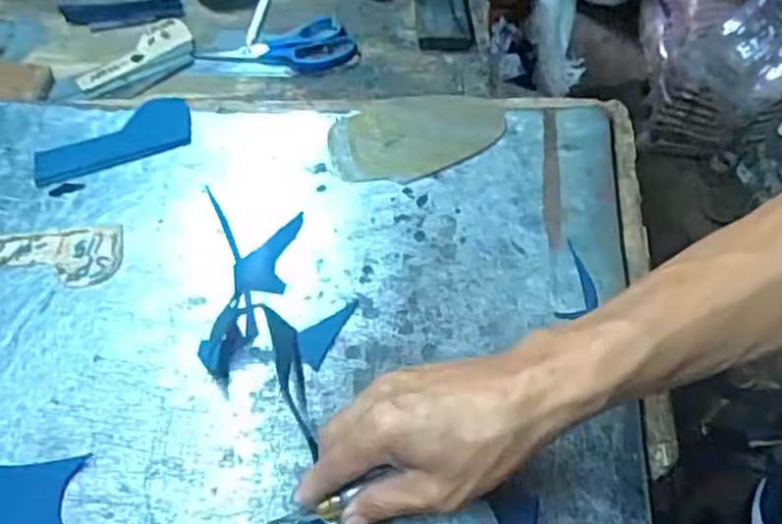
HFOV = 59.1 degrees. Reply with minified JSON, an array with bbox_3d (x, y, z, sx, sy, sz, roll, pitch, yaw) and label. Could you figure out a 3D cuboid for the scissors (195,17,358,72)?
[{"bbox_3d":[-0.110,-0.209,0.684,0.143,0.012,0.074,-17,57,-13],"label":"scissors"}]

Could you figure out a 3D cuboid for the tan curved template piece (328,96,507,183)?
[{"bbox_3d":[0.021,-0.105,0.574,0.142,0.005,0.086,-4,59,7],"label":"tan curved template piece"}]

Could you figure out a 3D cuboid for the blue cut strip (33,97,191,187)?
[{"bbox_3d":[-0.239,-0.107,0.595,0.130,0.009,0.069,-13,56,-10],"label":"blue cut strip"}]

